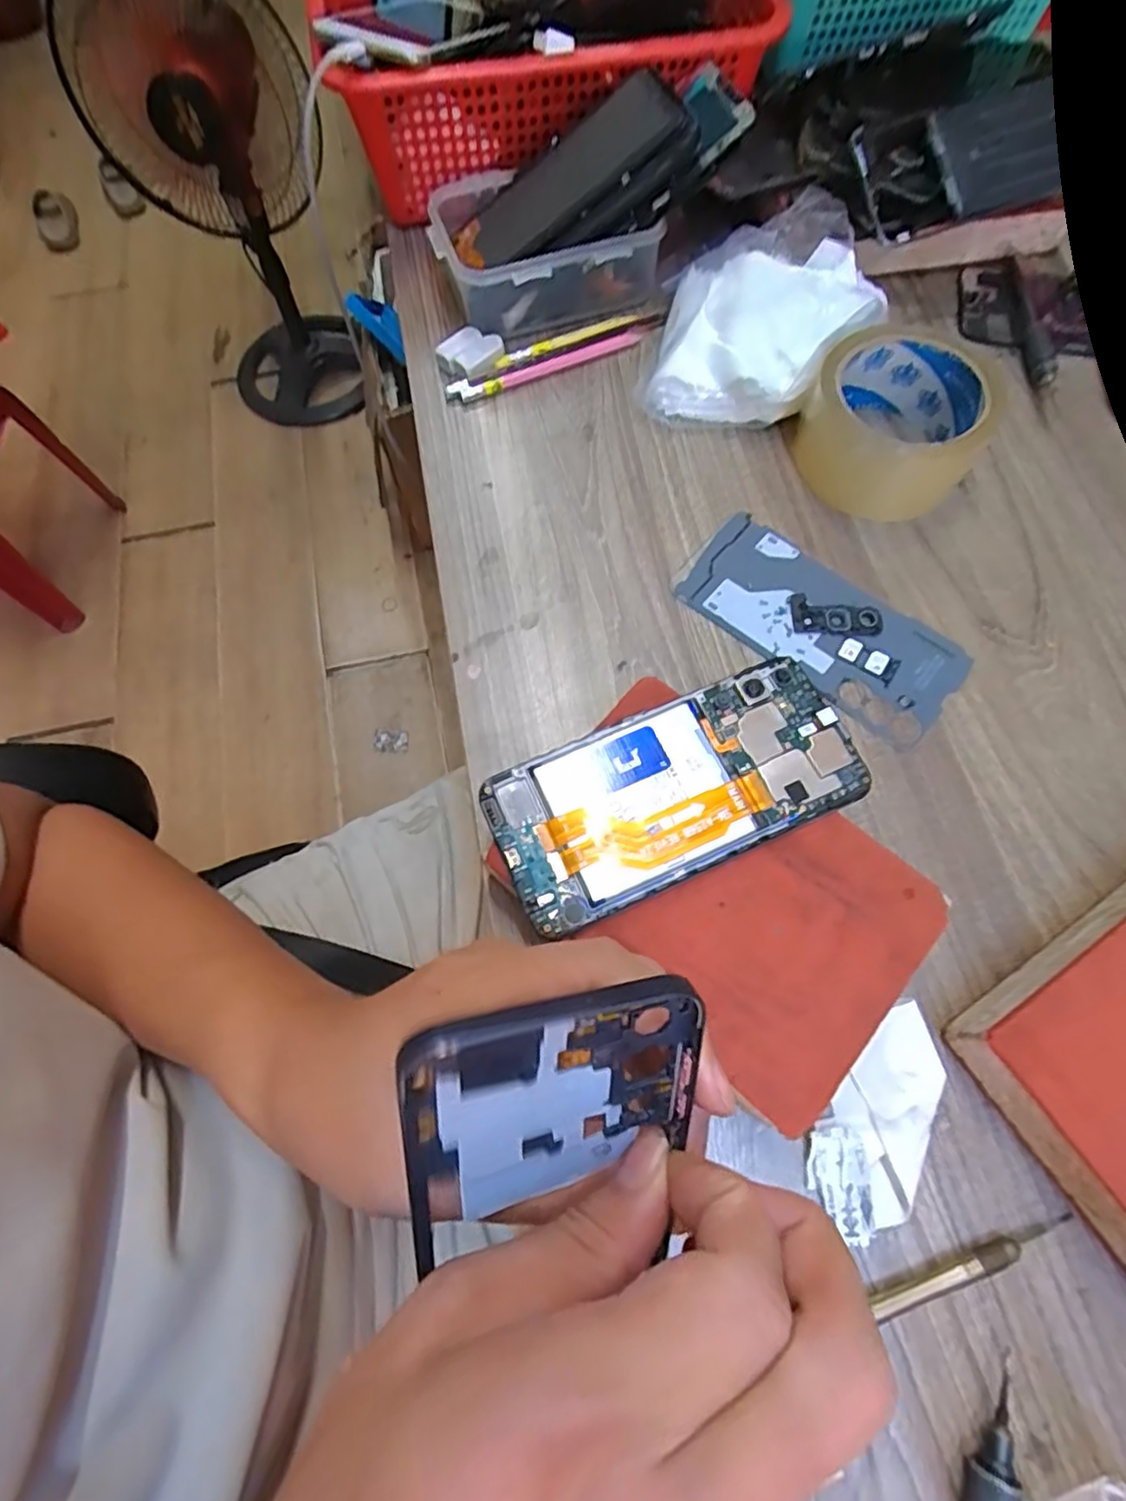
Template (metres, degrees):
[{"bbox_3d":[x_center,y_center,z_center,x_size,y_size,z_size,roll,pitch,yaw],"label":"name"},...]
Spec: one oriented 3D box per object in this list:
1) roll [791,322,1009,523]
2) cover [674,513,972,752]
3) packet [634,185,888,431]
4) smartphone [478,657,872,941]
[{"bbox_3d":[0.190,-0.187,0.377,0.095,0.050,0.095,0,68,1],"label":"roll"},{"bbox_3d":[0.138,-0.069,0.355,0.151,0.004,0.069,39,74,15],"label":"cover"},{"bbox_3d":[0.128,-0.271,0.412,0.131,0.052,0.145,13,69,7],"label":"packet"},{"bbox_3d":[0.048,0.016,0.279,0.154,0.006,0.072,-23,70,-8],"label":"smartphone"}]

